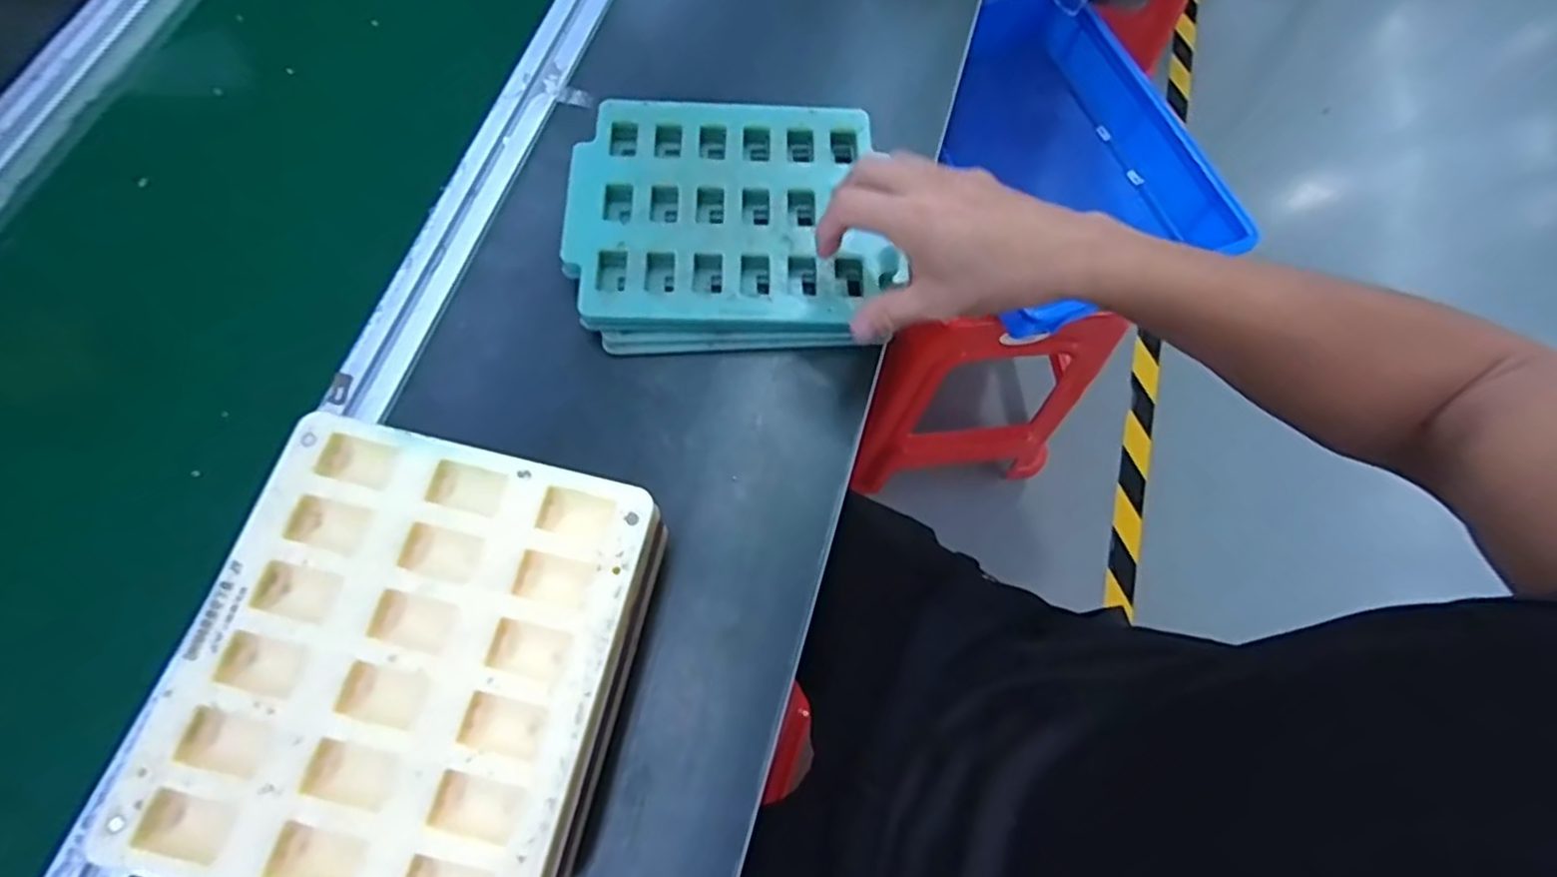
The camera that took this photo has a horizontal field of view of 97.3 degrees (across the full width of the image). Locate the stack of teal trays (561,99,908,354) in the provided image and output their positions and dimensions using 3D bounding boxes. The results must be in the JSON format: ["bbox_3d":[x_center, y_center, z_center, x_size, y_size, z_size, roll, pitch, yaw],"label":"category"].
[{"bbox_3d":[-0.035,-0.154,0.484,0.214,0.026,0.186,-1,70,-3],"label":"stack of teal trays"}]

